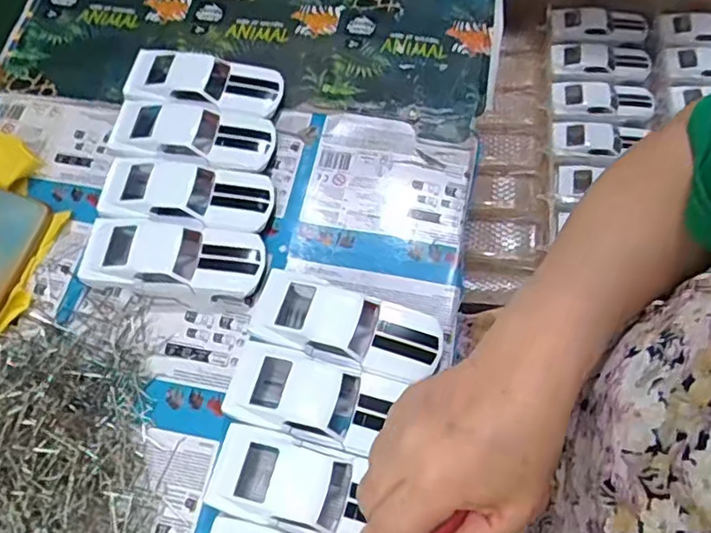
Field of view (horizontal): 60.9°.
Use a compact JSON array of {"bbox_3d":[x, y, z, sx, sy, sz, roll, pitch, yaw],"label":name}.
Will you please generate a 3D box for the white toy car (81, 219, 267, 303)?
[{"bbox_3d":[-0.134,-0.005,0.448,0.131,0.026,0.053,4,64,3],"label":"white toy car"}]

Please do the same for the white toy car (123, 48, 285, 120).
[{"bbox_3d":[-0.128,-0.155,0.520,0.130,0.028,0.057,7,65,4],"label":"white toy car"}]

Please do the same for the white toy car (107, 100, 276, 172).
[{"bbox_3d":[-0.135,-0.104,0.494,0.134,0.029,0.055,7,65,5],"label":"white toy car"}]

